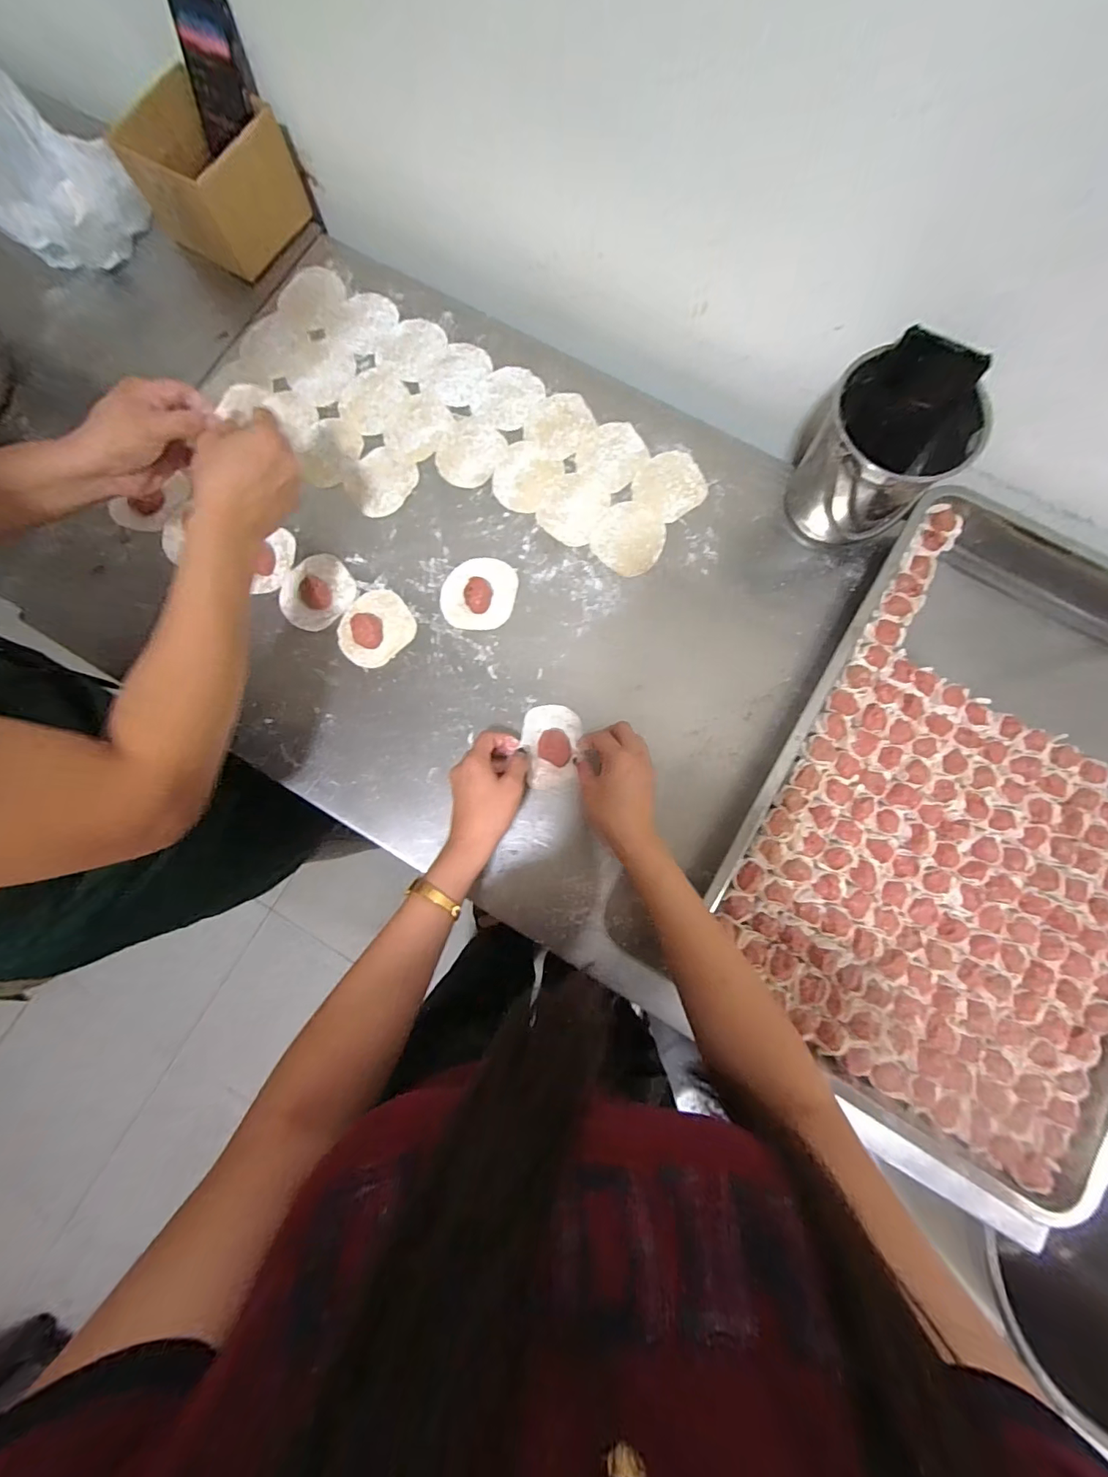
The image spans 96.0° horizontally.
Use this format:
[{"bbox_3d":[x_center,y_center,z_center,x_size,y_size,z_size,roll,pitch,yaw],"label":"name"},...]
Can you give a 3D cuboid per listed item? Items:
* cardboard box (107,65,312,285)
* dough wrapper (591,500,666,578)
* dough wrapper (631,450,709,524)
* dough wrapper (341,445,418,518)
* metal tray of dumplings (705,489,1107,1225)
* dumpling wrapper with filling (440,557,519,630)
[{"bbox_3d":[-0.400,-0.663,0.593,0.136,0.098,0.137,33,83,5],"label":"cardboard box"},{"bbox_3d":[0.086,-0.229,0.566,0.081,0.004,0.081,0,81,0],"label":"dough wrapper"},{"bbox_3d":[0.139,-0.297,0.584,0.076,0.004,0.081,0,81,0],"label":"dough wrapper"},{"bbox_3d":[-0.199,-0.301,0.584,0.081,0.004,0.076,1,82,-5],"label":"dough wrapper"},{"bbox_3d":[0.428,0.063,0.505,0.401,0.055,0.618,30,82,4],"label":"metal tray of dumplings"},{"bbox_3d":[-0.085,-0.165,0.557,0.081,0.025,0.082,0,81,0],"label":"dumpling wrapper with filling"}]

